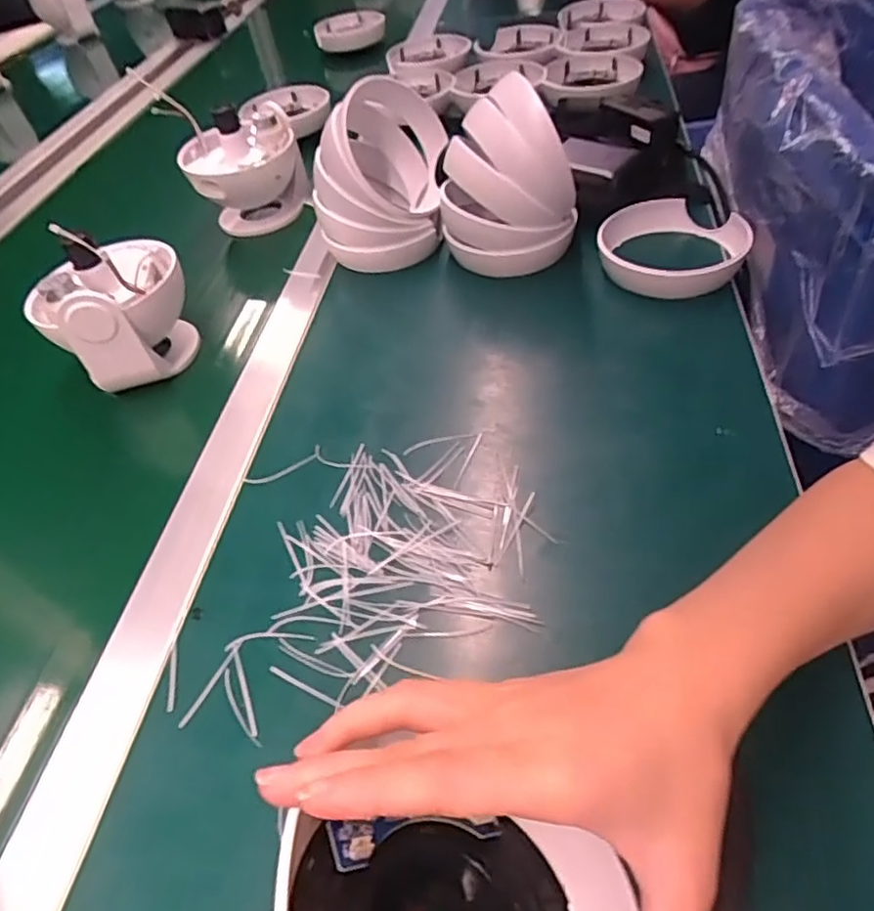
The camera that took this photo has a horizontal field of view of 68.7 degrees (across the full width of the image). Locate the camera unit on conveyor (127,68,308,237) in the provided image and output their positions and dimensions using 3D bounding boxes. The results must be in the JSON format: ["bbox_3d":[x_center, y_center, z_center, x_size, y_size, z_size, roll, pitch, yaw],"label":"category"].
[{"bbox_3d":[-0.201,-0.298,0.665,0.116,0.118,0.107,-16,48,-7],"label":"camera unit on conveyor"}]

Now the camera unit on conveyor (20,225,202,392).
[{"bbox_3d":[-0.251,-0.121,0.509,0.078,0.109,0.115,6,49,13],"label":"camera unit on conveyor"}]

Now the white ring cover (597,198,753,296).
[{"bbox_3d":[0.194,-0.171,0.532,0.114,0.035,0.112,11,50,16],"label":"white ring cover"}]

